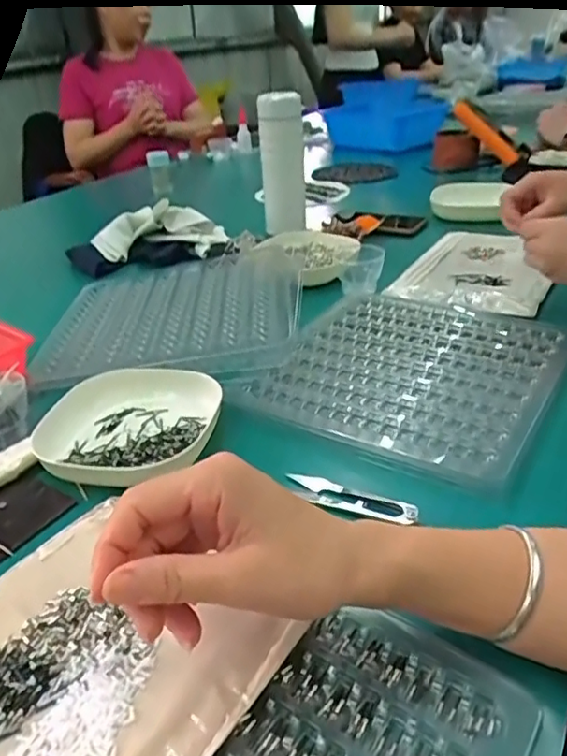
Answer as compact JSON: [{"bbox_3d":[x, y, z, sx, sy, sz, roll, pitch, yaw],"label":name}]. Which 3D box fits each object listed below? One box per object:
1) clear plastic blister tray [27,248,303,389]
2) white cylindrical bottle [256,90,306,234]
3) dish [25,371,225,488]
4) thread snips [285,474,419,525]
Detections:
[{"bbox_3d":[-0.124,-0.084,0.690,0.278,0.031,0.294,-7,33,6],"label":"clear plastic blister tray"},{"bbox_3d":[-0.002,-0.341,0.955,0.070,0.203,0.060,-8,30,-3],"label":"white cylindrical bottle"},{"bbox_3d":[-0.129,0.037,0.504,0.131,0.030,0.135,-5,30,3],"label":"dish"},{"bbox_3d":[0.047,0.085,0.425,0.100,0.011,0.023,14,35,31],"label":"thread snips"}]

